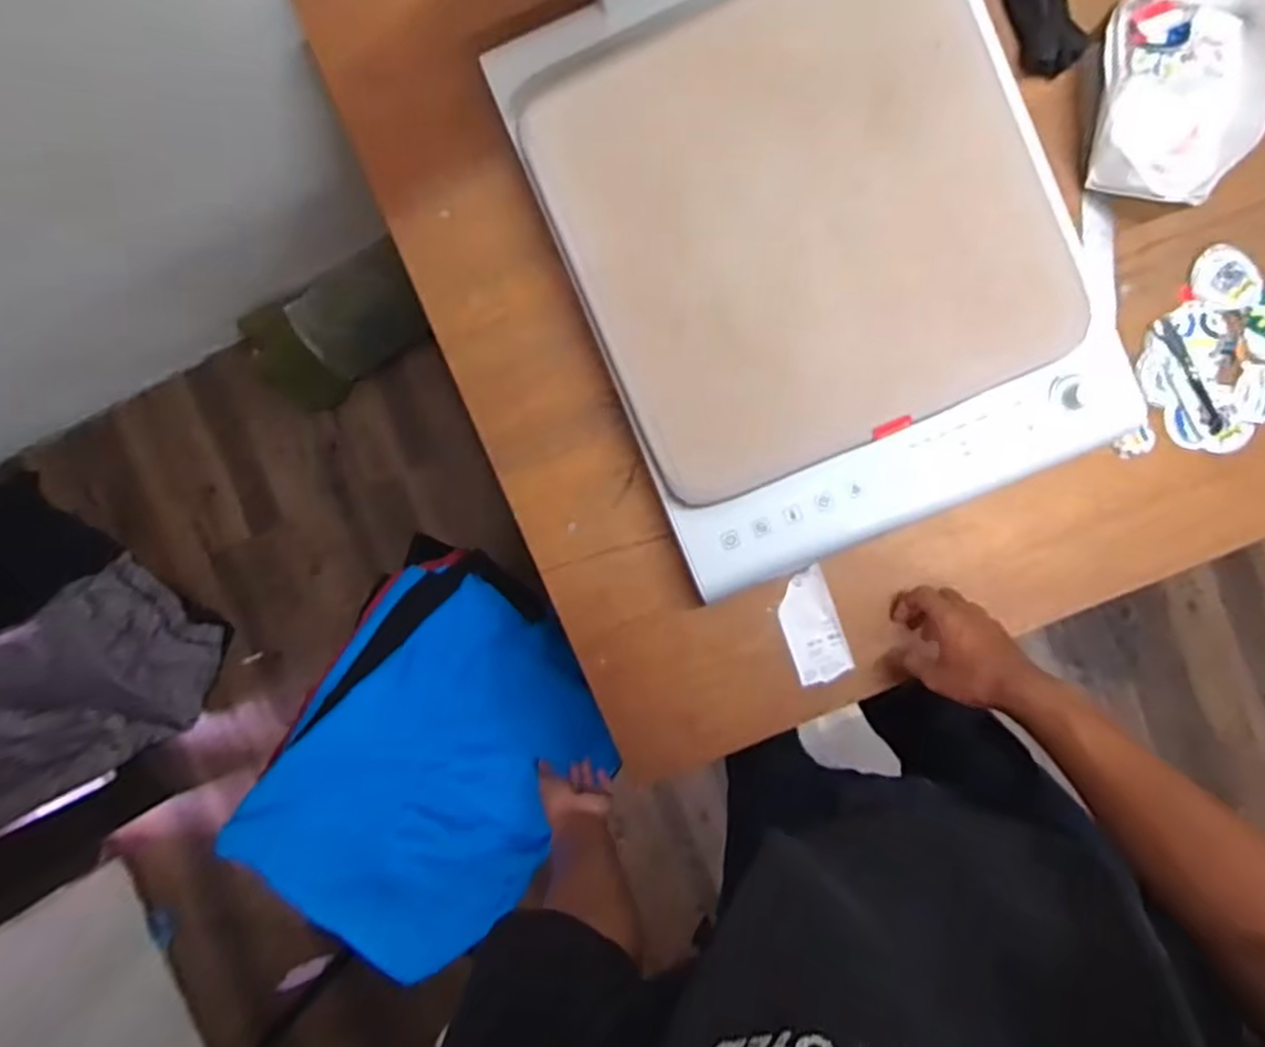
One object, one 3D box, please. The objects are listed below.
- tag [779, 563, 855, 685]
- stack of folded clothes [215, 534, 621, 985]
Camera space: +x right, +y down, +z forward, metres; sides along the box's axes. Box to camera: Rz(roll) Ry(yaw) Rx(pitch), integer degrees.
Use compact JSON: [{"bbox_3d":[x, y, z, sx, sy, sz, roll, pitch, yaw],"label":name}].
[{"bbox_3d":[0.182,0.104,0.736,0.055,0.007,0.112,-18,91,5],"label":"tag"},{"bbox_3d":[-0.268,0.321,0.984,0.390,0.142,0.487,37,95,2],"label":"stack of folded clothes"}]

